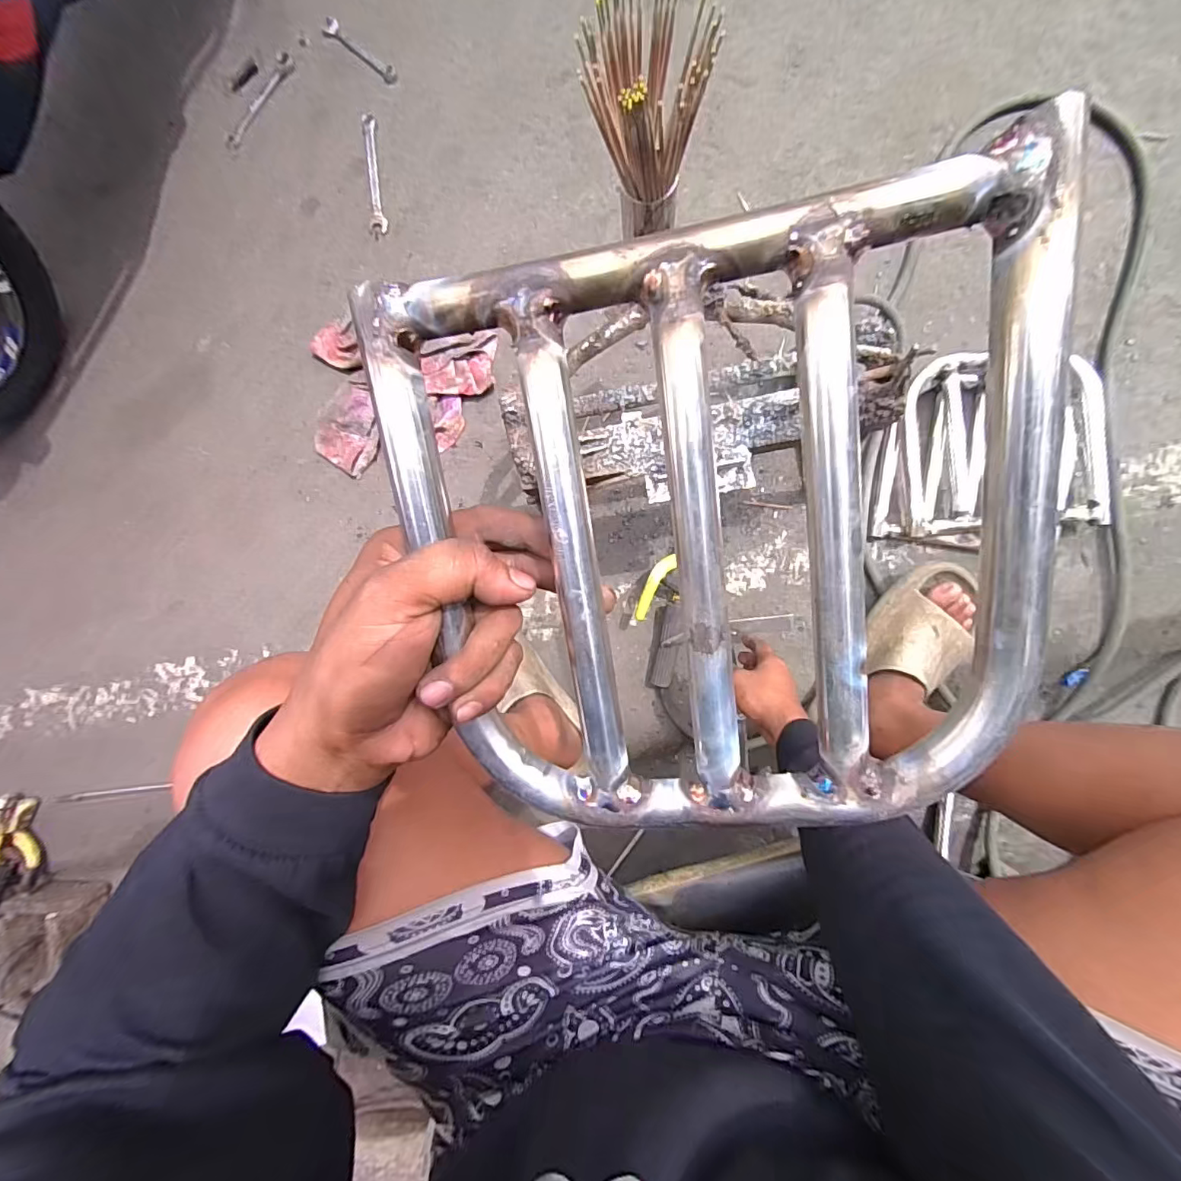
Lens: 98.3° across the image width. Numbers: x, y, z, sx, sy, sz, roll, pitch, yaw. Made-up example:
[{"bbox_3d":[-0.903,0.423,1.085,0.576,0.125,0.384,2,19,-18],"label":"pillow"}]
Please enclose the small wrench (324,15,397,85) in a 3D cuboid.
[{"bbox_3d":[-0.394,-0.921,0.871,0.175,0.008,0.028,42,92,8],"label":"small wrench"}]

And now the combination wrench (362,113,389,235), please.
[{"bbox_3d":[-0.361,-0.700,0.854,0.029,0.004,0.206,-6,86,7],"label":"combination wrench"}]

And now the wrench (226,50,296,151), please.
[{"bbox_3d":[-0.572,-0.846,0.886,0.039,0.008,0.183,33,91,8],"label":"wrench"}]

